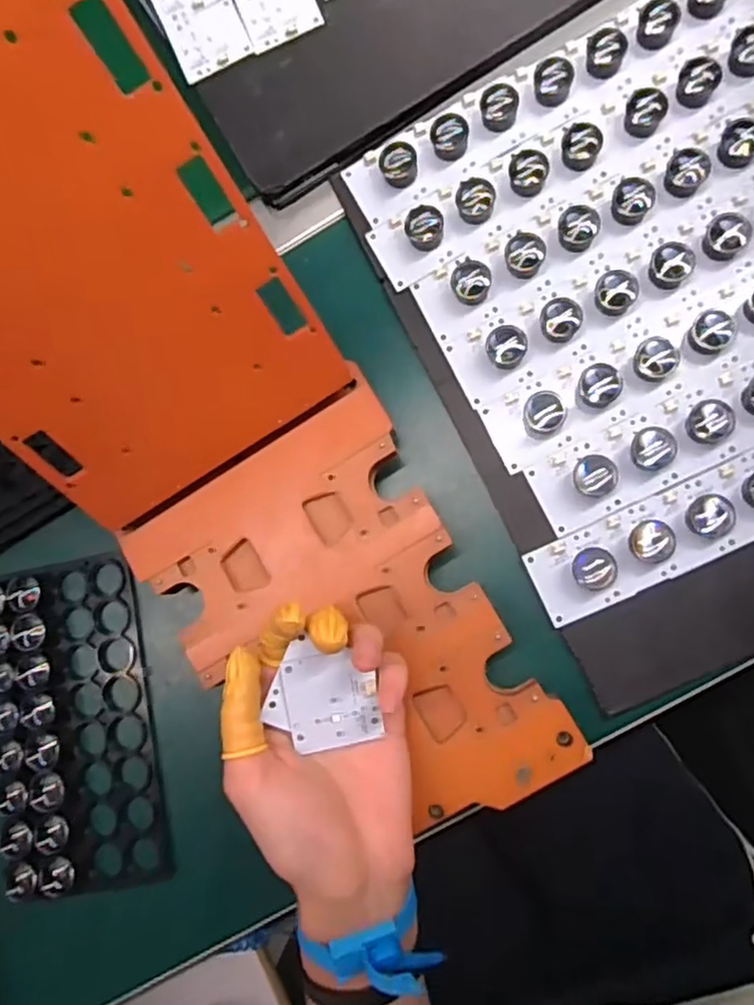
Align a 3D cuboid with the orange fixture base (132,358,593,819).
[{"bbox_3d":[-0.013,0.073,0.376,0.167,0.034,0.235,-35,82,4],"label":"orange fixture base"}]

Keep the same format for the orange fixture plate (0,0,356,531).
[{"bbox_3d":[-0.128,-0.096,0.294,0.155,0.233,0.007,-32,42,3],"label":"orange fixture plate"}]

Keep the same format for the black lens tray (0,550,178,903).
[{"bbox_3d":[-0.186,0.134,0.399,0.095,0.017,0.192,-12,84,7],"label":"black lens tray"}]

